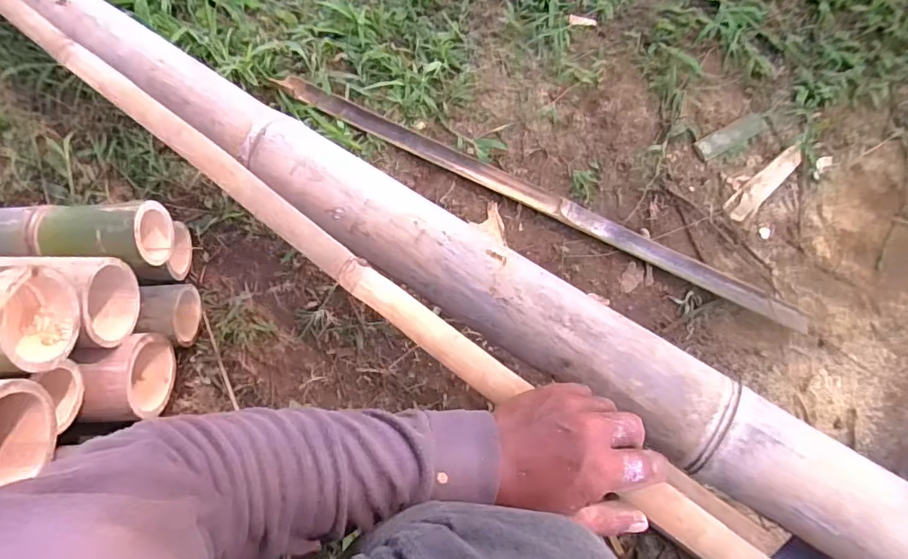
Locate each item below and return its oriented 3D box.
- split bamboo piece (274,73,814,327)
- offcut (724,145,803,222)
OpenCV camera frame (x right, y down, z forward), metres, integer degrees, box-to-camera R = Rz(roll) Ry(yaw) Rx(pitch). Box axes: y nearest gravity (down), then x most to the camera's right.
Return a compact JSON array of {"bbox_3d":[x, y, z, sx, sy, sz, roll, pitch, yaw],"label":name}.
[{"bbox_3d":[0.115,-0.124,0.737,0.817,0.020,0.035,26,70,7],"label":"split bamboo piece"},{"bbox_3d":[0.483,-0.152,0.778,0.175,0.008,0.035,-40,76,-16],"label":"offcut"}]

